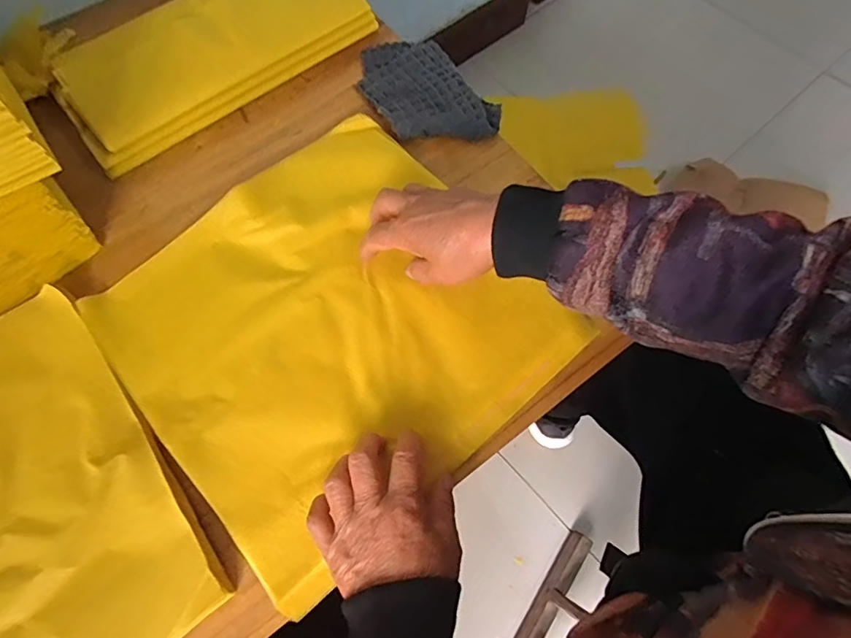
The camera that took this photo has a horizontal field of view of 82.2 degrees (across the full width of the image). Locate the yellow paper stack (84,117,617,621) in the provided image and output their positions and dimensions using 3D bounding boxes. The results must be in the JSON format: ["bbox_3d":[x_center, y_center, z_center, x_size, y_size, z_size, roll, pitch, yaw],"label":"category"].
[{"bbox_3d":[-0.076,0.002,0.409,0.307,0.016,0.302,-39,74,-15],"label":"yellow paper stack"}]

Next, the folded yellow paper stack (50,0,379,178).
[{"bbox_3d":[-0.212,-0.279,0.492,0.309,0.024,0.120,-37,97,-11],"label":"folded yellow paper stack"}]

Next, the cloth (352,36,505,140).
[{"bbox_3d":[-0.004,-0.238,0.506,0.103,0.019,0.168,-33,73,-13],"label":"cloth"}]

